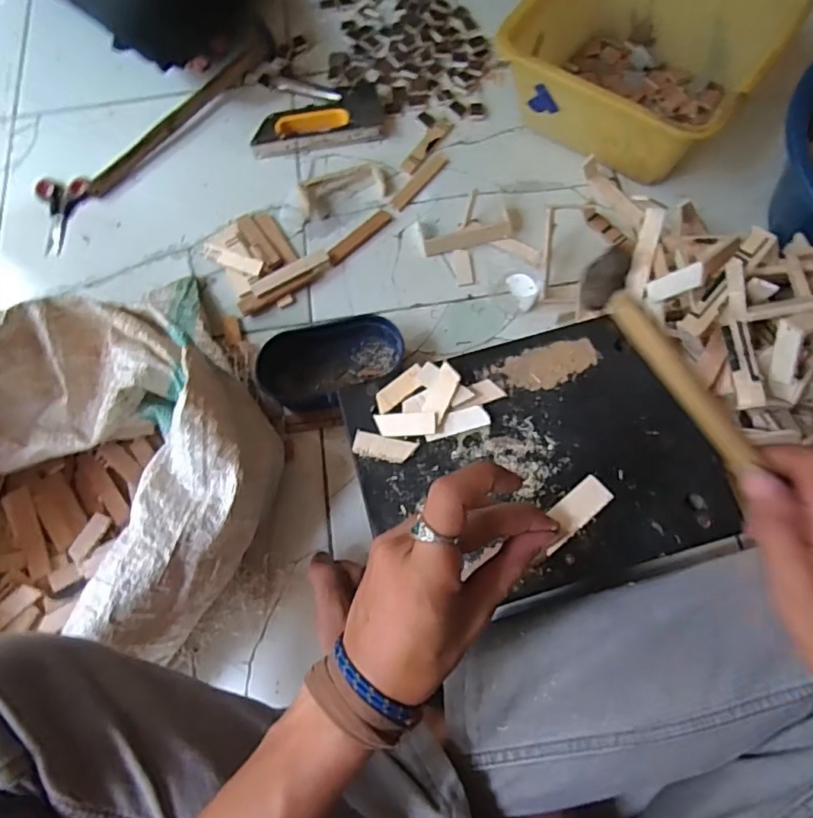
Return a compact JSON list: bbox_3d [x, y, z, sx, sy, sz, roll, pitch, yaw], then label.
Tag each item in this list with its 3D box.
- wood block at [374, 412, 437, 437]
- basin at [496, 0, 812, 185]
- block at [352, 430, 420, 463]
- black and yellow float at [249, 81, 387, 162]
[{"bbox_3d":[-0.001,0.013,0.457,0.052,0.008,0.020,-1,70,16],"label":"wood block"},{"bbox_3d":[0.275,-0.423,0.673,0.274,0.135,0.257,-1,71,2],"label":"basin"},{"bbox_3d":[-0.018,0.032,0.453,0.051,0.004,0.021,12,72,7],"label":"block"},{"bbox_3d":[-0.119,-0.378,0.731,0.175,0.023,0.076,-15,71,-3],"label":"black and yellow float"}]

